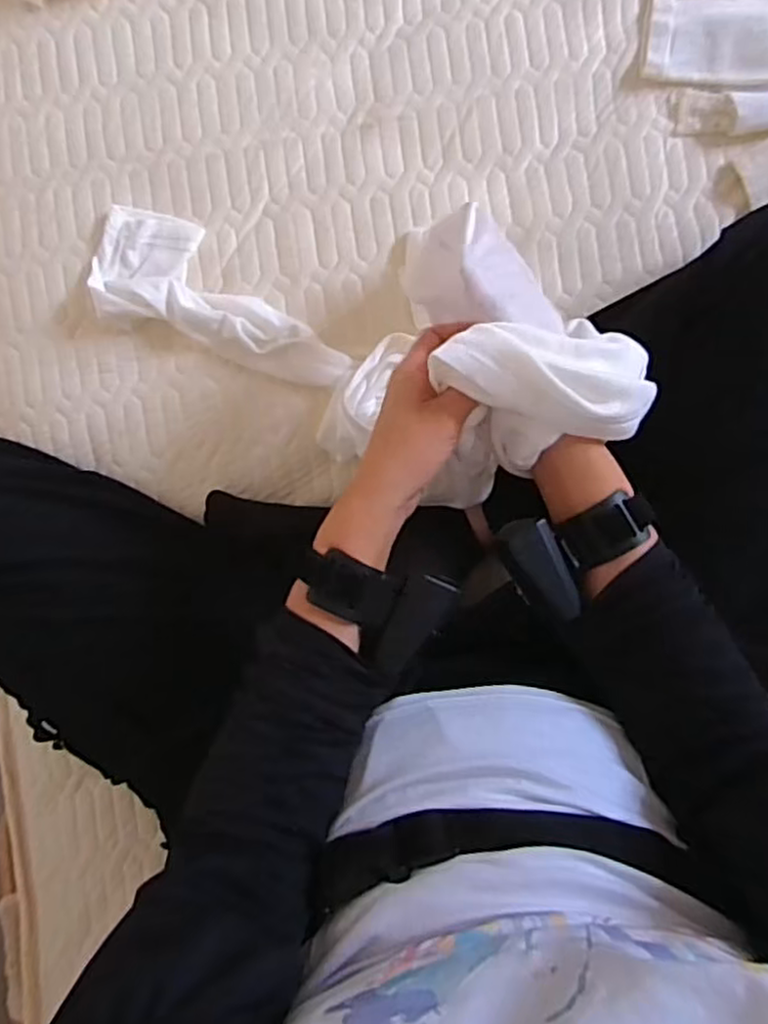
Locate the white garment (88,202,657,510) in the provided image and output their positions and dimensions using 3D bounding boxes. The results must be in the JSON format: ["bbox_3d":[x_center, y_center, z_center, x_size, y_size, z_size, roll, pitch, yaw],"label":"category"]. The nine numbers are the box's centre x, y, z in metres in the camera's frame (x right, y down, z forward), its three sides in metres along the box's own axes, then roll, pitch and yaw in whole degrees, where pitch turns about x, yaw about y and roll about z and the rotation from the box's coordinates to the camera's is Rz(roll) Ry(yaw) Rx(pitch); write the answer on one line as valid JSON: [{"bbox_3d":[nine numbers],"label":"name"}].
[{"bbox_3d":[-0.036,-0.133,0.521,0.453,0.140,0.166,19,90,30],"label":"white garment"}]

